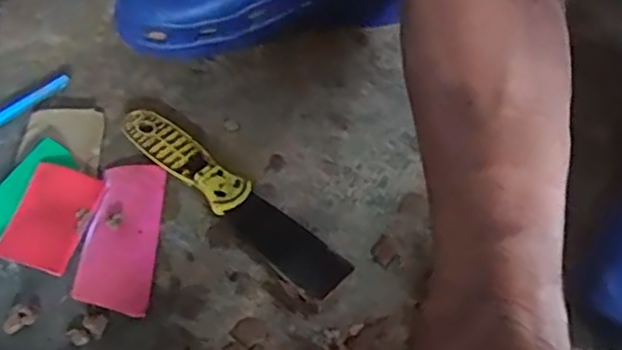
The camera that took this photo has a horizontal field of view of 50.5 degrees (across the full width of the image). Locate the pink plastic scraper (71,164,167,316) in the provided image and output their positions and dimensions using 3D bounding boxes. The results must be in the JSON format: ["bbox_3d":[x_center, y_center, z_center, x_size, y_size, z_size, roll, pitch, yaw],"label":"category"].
[{"bbox_3d":[-0.121,0.037,0.422,0.043,0.008,0.106,0,53,0],"label":"pink plastic scraper"}]

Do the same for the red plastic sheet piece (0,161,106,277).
[{"bbox_3d":[-0.169,0.026,0.427,0.046,0.004,0.070,16,59,0],"label":"red plastic sheet piece"}]

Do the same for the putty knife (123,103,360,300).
[{"bbox_3d":[-0.056,0.011,0.438,0.193,0.015,0.035,35,61,23],"label":"putty knife"}]

